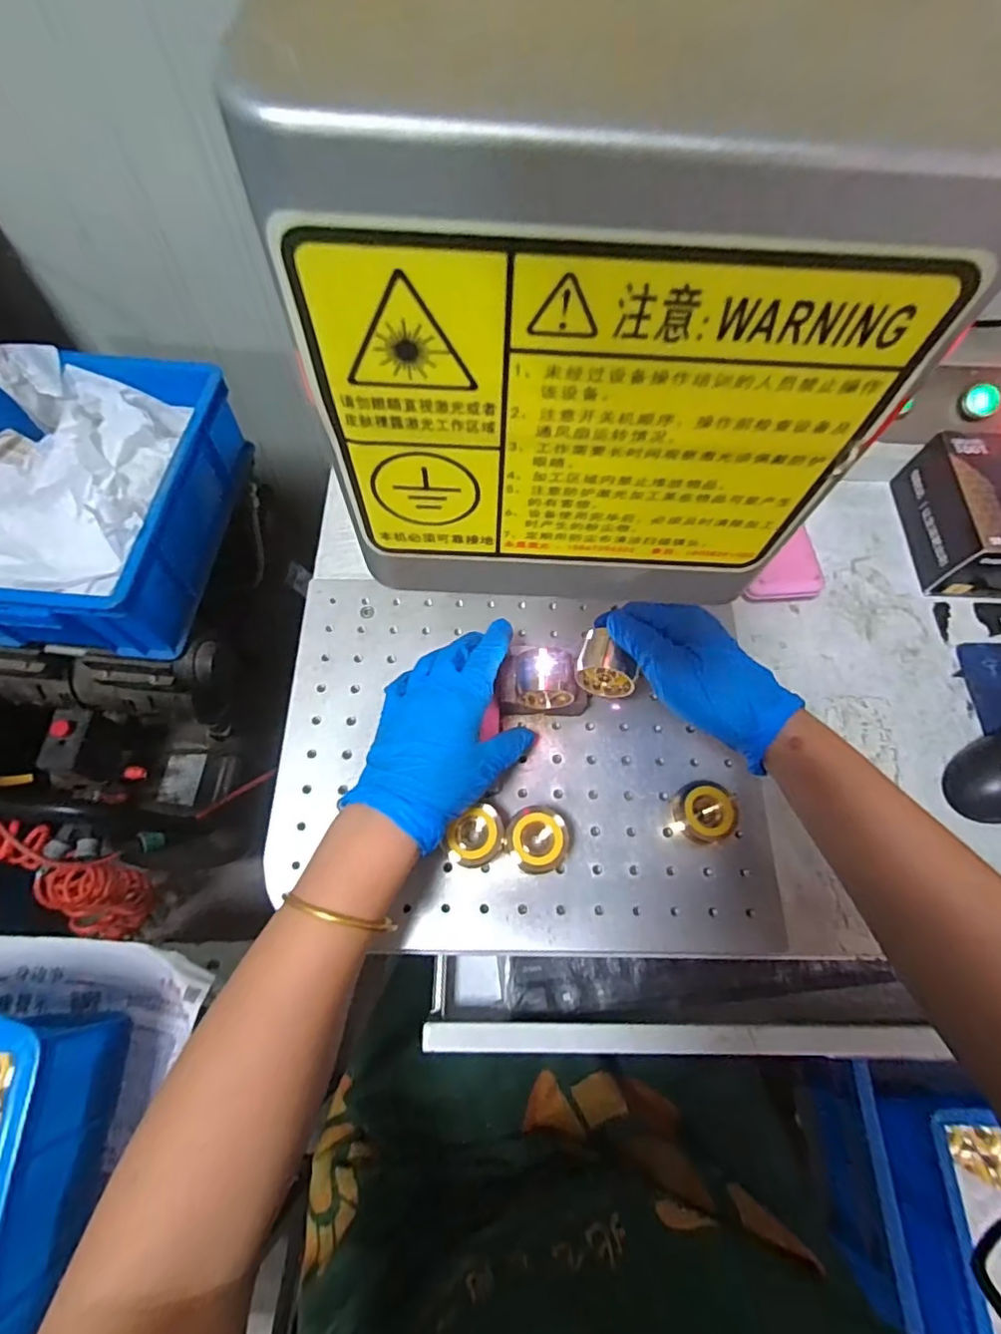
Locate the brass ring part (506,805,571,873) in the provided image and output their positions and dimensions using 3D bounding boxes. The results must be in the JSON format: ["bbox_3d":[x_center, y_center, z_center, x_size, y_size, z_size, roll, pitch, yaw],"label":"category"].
[{"bbox_3d":[0.026,0.111,0.374,0.041,0.035,0.040,1,67,-2],"label":"brass ring part"}]

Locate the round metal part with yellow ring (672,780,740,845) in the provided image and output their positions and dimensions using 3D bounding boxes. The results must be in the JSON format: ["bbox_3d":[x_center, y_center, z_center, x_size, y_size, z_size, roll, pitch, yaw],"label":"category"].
[{"bbox_3d":[0.135,0.099,0.387,0.036,0.036,0.039,1,67,-2],"label":"round metal part with yellow ring"}]

